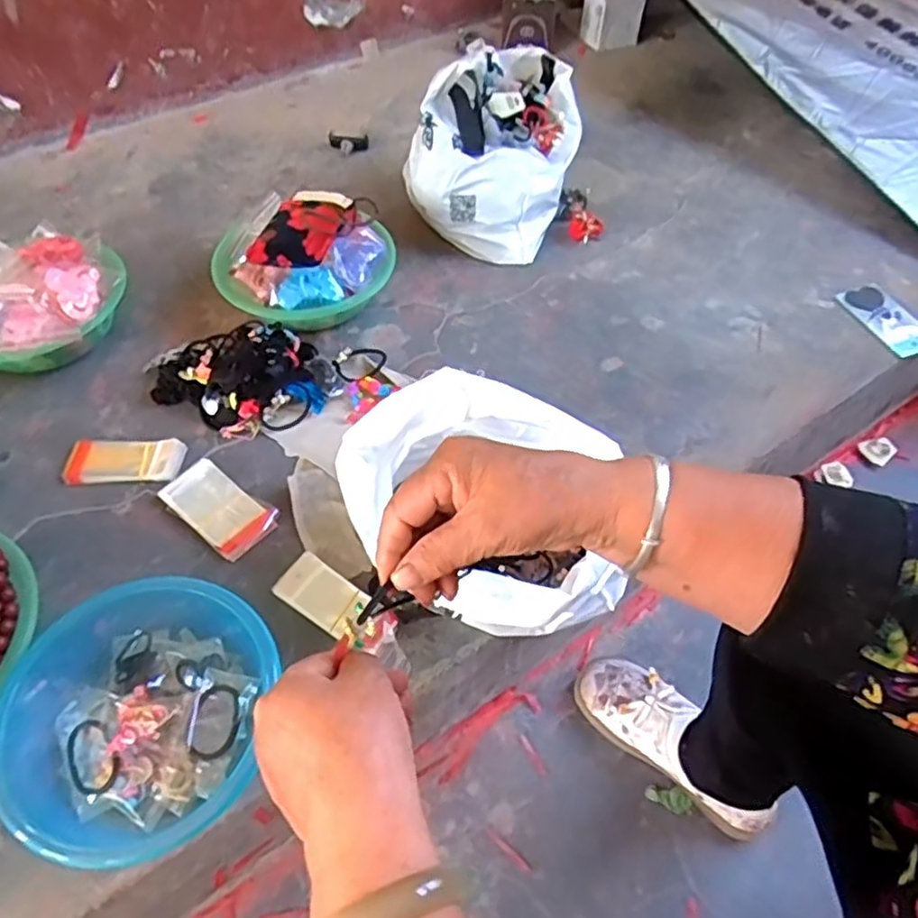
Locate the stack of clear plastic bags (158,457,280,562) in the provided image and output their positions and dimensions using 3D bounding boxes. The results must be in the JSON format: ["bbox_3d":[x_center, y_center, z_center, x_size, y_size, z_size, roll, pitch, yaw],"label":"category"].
[{"bbox_3d":[-0.263,0.055,0.750,0.127,0.017,0.070,31,59,21],"label":"stack of clear plastic bags"}]

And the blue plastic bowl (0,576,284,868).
[{"bbox_3d":[-0.278,0.220,0.592,0.209,0.079,0.218,0,53,0],"label":"blue plastic bowl"}]

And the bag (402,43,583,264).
[{"bbox_3d":[0.067,-0.496,1.057,0.219,0.198,0.330,16,55,12],"label":"bag"}]

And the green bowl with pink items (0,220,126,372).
[{"bbox_3d":[-0.557,-0.212,0.875,0.228,0.085,0.233,0,53,0],"label":"green bowl with pink items"}]

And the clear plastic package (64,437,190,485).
[{"bbox_3d":[-0.386,0.004,0.788,0.128,0.024,0.055,-2,53,-1],"label":"clear plastic package"}]

